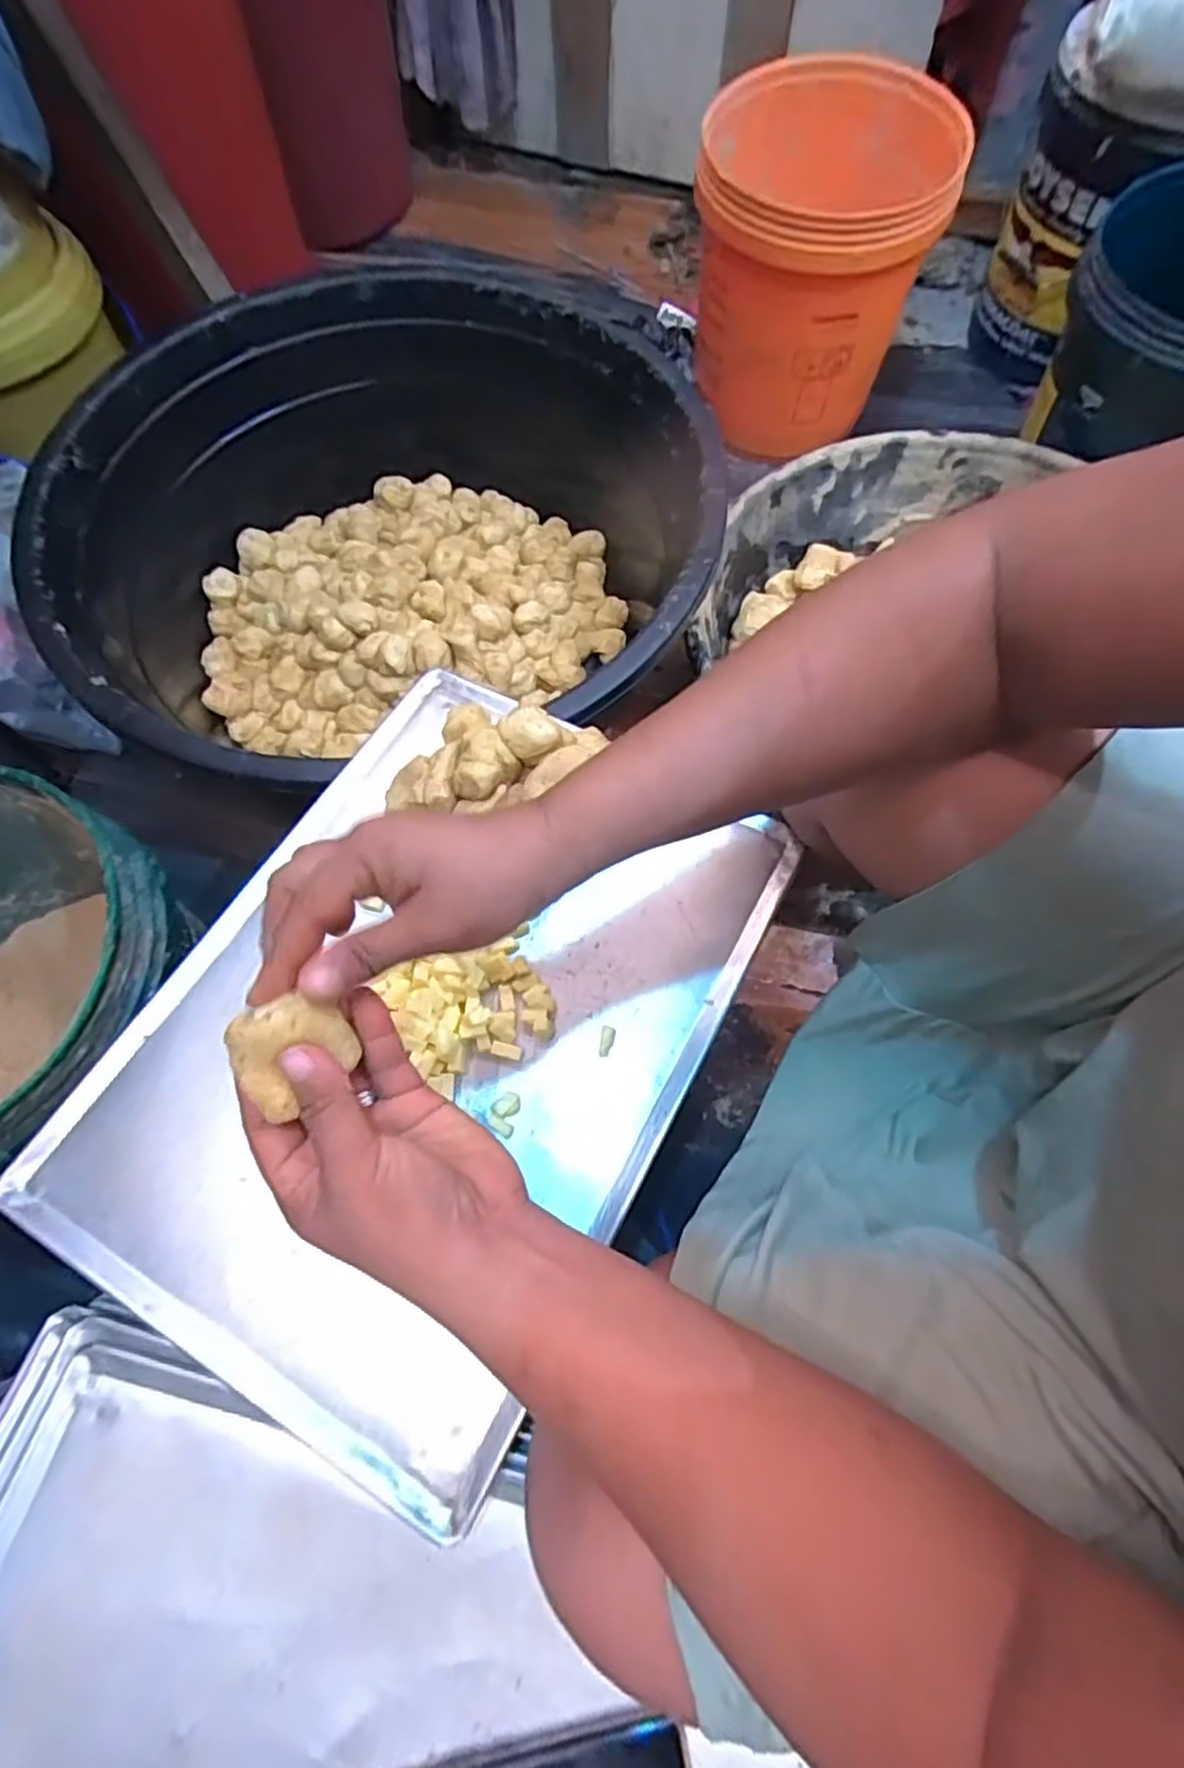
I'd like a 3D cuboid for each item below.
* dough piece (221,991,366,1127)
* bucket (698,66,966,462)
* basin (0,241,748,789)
[{"bbox_3d":[-0.120,0.066,0.278,0.041,0.027,0.039,-20,68,-5],"label":"dough piece"},{"bbox_3d":[0.281,-0.782,0.917,0.278,0.315,0.278,-1,68,3],"label":"bucket"},{"bbox_3d":[-0.201,-0.366,0.820,0.646,0.288,0.674,-1,68,3],"label":"basin"}]

